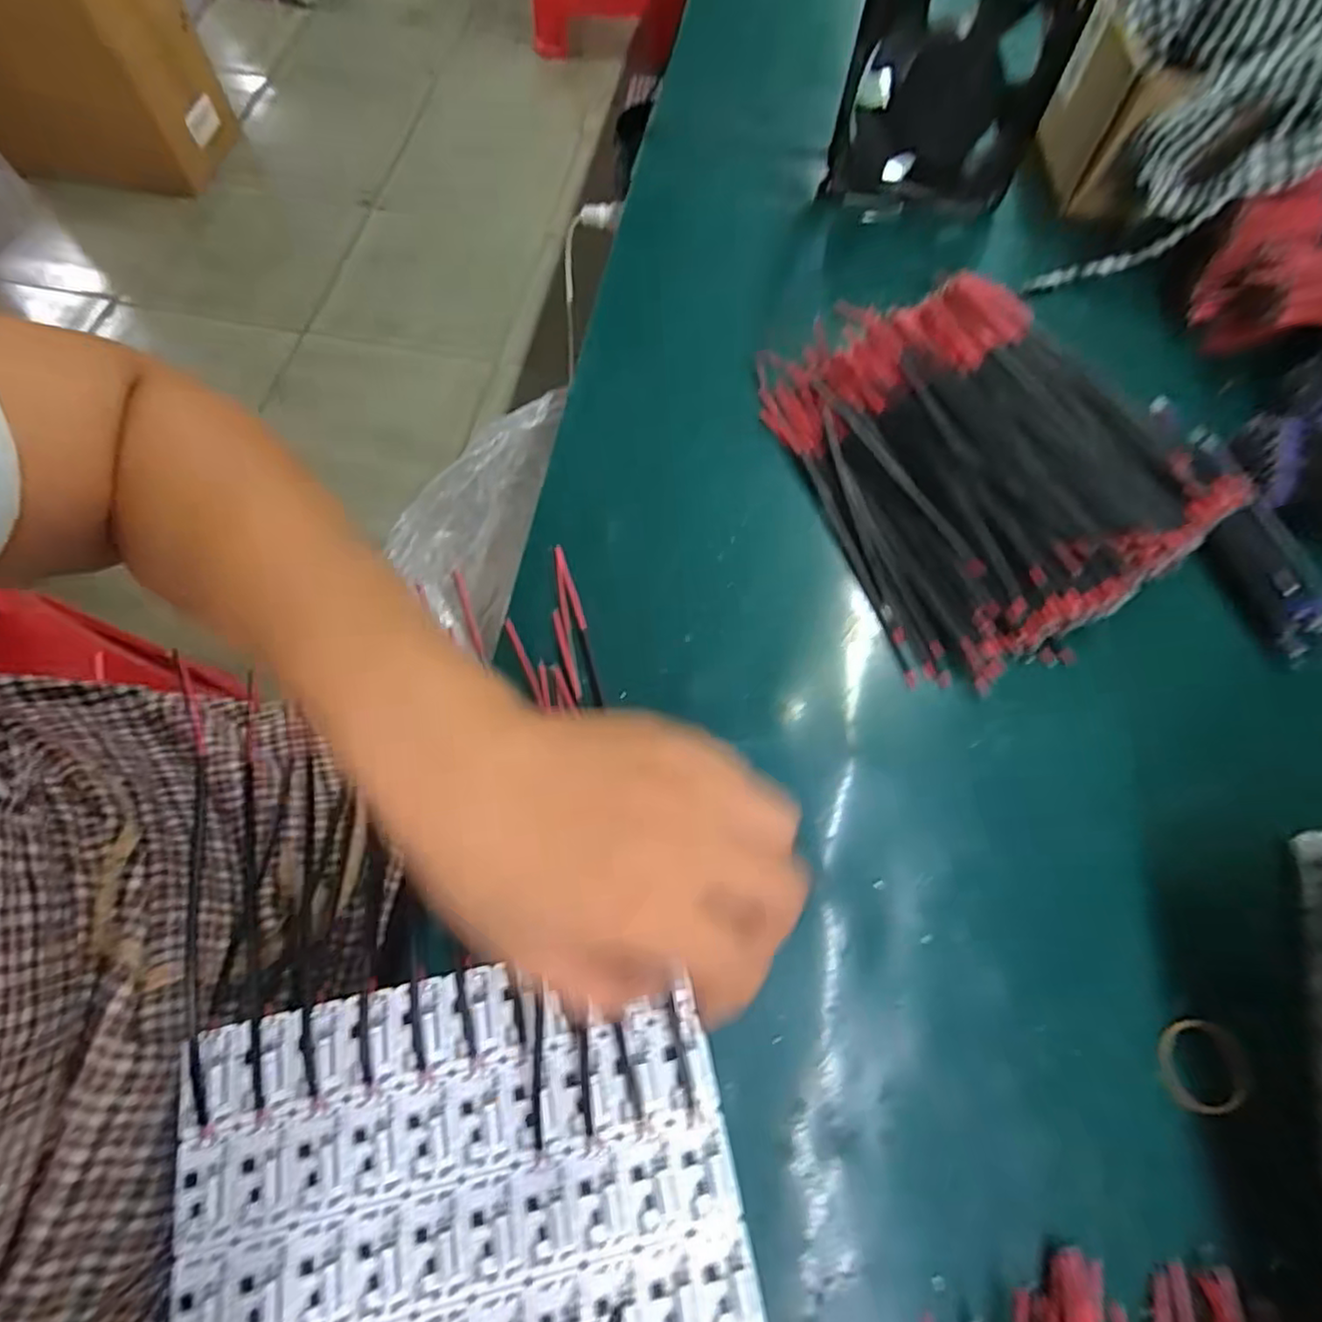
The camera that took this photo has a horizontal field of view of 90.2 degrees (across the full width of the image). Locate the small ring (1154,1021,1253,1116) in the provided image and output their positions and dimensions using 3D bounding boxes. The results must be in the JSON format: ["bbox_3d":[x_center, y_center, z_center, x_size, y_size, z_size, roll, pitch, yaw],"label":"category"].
[{"bbox_3d":[0.222,0.165,0.270,0.037,0.006,0.031,-27,72,-12],"label":"small ring"}]

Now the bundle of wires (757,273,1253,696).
[{"bbox_3d":[0.177,-0.115,0.363,0.183,0.037,0.214,-20,71,-10],"label":"bundle of wires"}]

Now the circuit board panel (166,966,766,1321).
[{"bbox_3d":[-0.064,0.239,0.227,0.196,0.010,0.238,-11,70,-6],"label":"circuit board panel"}]

